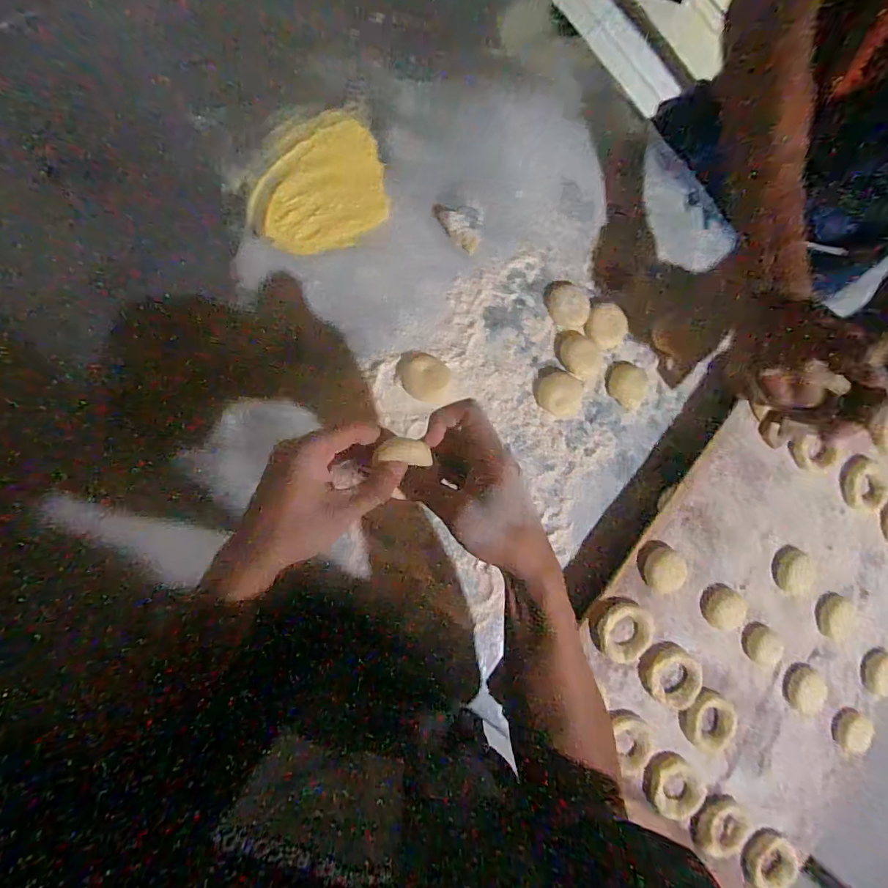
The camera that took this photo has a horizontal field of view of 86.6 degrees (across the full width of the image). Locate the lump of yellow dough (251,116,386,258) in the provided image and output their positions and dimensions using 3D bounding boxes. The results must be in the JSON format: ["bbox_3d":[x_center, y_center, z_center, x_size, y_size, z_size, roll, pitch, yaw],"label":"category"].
[{"bbox_3d":[-0.118,-0.247,0.465,0.142,0.013,0.094,-42,99,-10],"label":"lump of yellow dough"}]

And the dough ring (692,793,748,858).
[{"bbox_3d":[0.310,0.427,0.526,0.062,0.015,0.071,-40,99,-10],"label":"dough ring"}]

